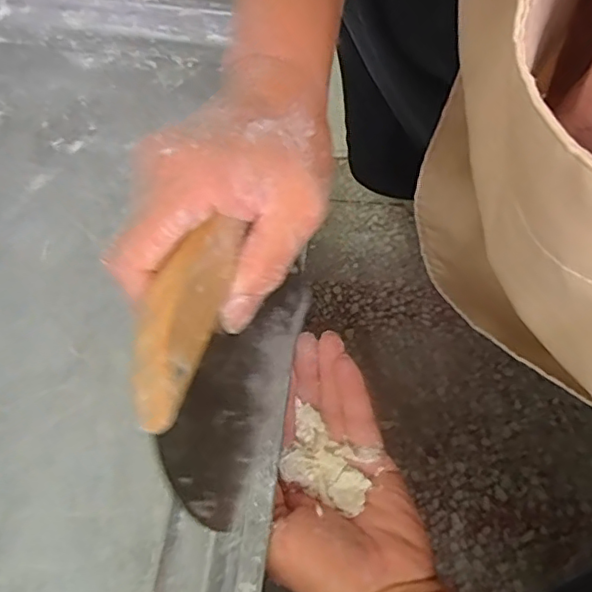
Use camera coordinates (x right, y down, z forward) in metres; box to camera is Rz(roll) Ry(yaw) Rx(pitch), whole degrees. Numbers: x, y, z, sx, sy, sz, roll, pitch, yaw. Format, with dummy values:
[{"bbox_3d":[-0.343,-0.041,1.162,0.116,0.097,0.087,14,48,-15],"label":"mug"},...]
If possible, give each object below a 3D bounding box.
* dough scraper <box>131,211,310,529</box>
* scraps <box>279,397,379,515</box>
[{"bbox_3d":[-0.038,0.029,0.254,0.023,0.109,0.117,4,51,20],"label":"dough scraper"},{"bbox_3d":[0.018,0.097,0.334,0.055,0.011,0.041,27,63,13],"label":"scraps"}]

